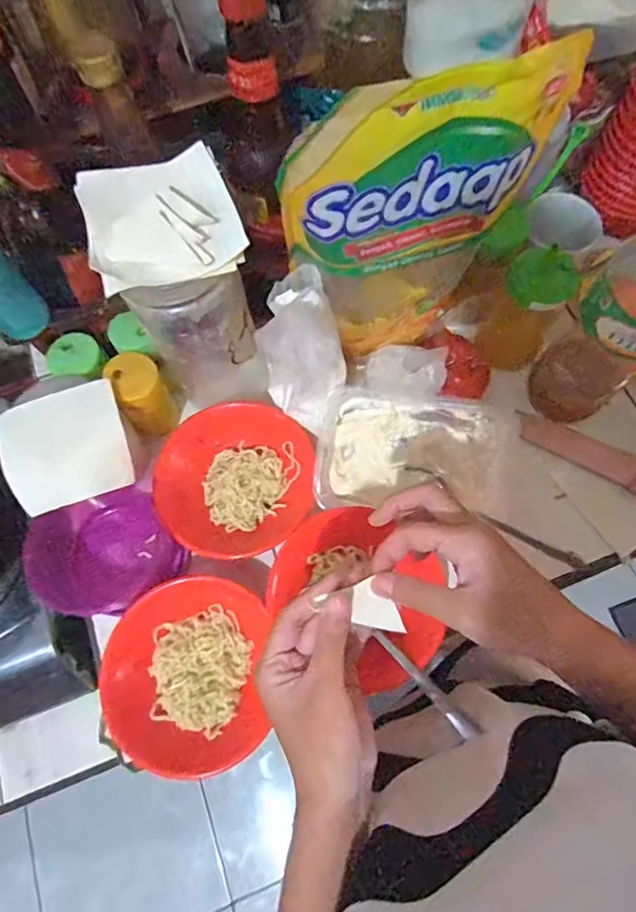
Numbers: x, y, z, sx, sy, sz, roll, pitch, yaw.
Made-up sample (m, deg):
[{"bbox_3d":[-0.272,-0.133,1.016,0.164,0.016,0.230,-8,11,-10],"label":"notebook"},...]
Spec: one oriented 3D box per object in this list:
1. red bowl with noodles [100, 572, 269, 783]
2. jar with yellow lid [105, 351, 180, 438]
[{"bbox_3d":[-0.110,0.179,0.425,0.127,0.038,0.149,0,69,2],"label":"red bowl with noodles"},{"bbox_3d":[-0.167,-0.057,0.492,0.045,0.085,0.055,-30,71,-9],"label":"jar with yellow lid"}]

